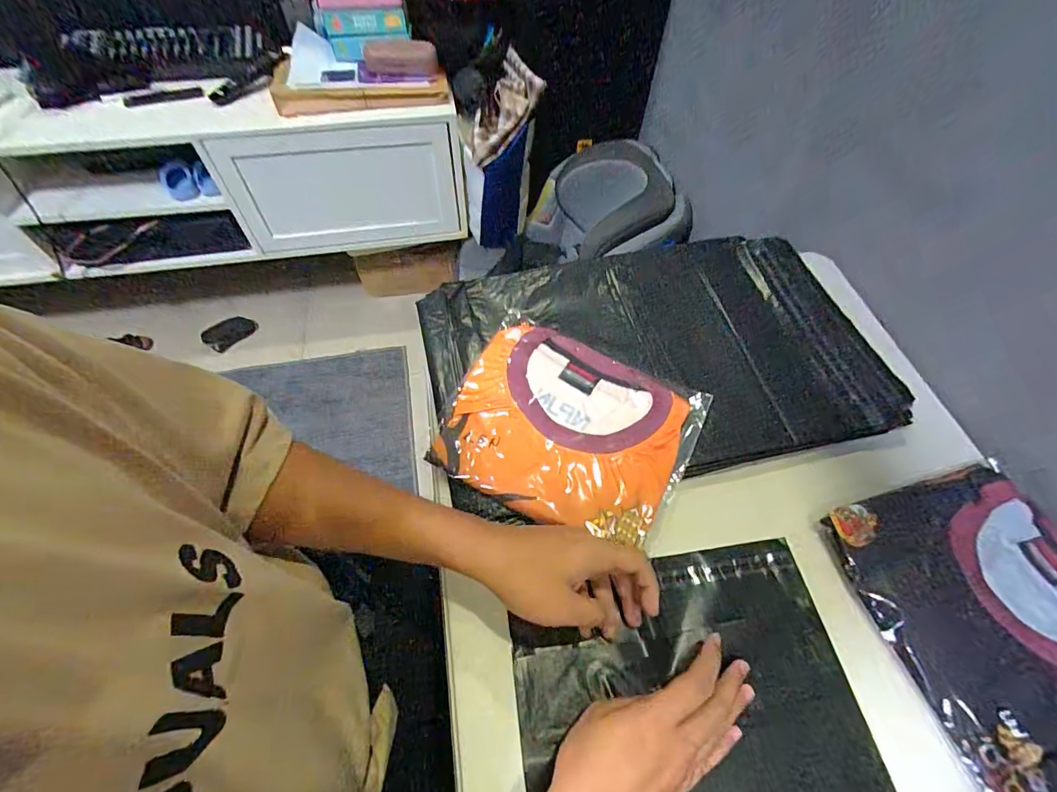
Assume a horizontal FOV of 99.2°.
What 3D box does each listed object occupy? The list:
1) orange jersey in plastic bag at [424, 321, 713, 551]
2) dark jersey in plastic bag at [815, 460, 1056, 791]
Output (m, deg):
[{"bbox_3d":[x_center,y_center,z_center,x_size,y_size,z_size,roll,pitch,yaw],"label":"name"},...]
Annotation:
[{"bbox_3d":[0.043,0.031,0.467,0.239,0.021,0.202,25,62,12],"label":"orange jersey in plastic bag"},{"bbox_3d":[0.418,0.197,0.405,0.228,0.026,0.239,-13,59,-10],"label":"dark jersey in plastic bag"}]

